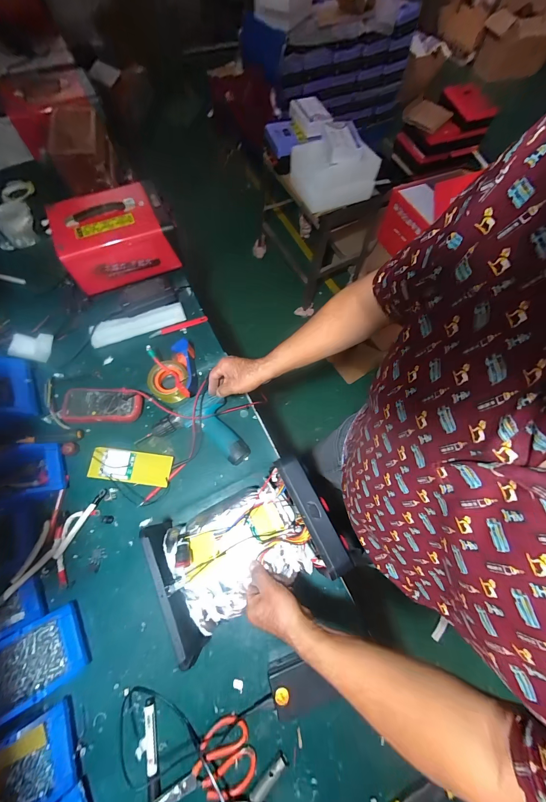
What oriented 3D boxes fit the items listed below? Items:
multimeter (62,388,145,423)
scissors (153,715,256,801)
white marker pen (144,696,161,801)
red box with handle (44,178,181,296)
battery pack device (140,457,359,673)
[{"bbox_3d":[-0.419,0.012,0.712,0.186,0.039,0.086,0,68,-2],"label":"multimeter"},{"bbox_3d":[-0.121,0.621,0.494,0.176,0.013,0.092,-7,58,-10],"label":"scissors"},{"bbox_3d":[-0.211,0.597,0.500,0.020,0.013,0.121,-16,55,-8],"label":"white marker pen"},{"bbox_3d":[-0.444,-0.472,0.843,0.304,0.159,0.221,-24,71,-11],"label":"red box with handle"},{"bbox_3d":[-0.051,0.278,0.561,0.314,0.159,0.211,-23,71,-11],"label":"battery pack device"}]

